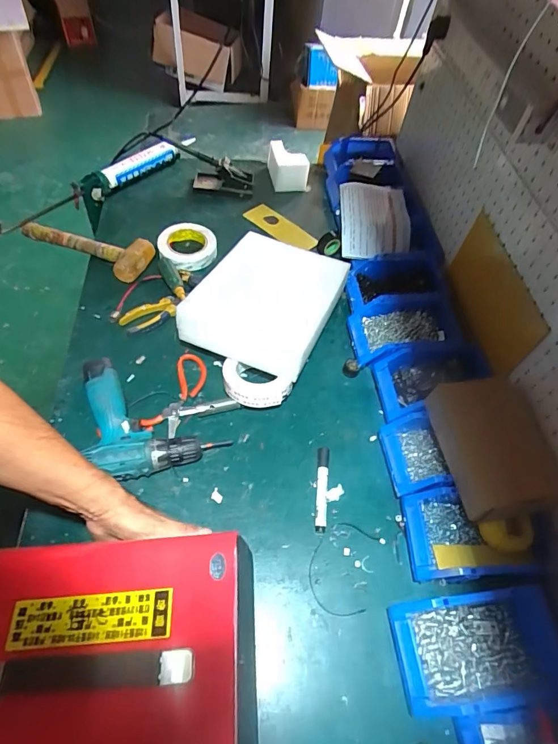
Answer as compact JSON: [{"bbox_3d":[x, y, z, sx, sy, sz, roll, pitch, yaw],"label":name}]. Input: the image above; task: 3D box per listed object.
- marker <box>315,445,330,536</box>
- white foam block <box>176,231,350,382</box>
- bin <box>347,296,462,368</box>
[{"bbox_3d":[0.067,0.180,0.653,0.018,0.019,0.129,6,55,-1],"label":"marker"},{"bbox_3d":[-0.022,-0.141,0.790,0.227,0.054,0.291,22,56,9],"label":"white foam block"},{"bbox_3d":[0.240,-0.070,0.818,0.201,0.086,0.121,-5,56,-9],"label":"bin"}]

